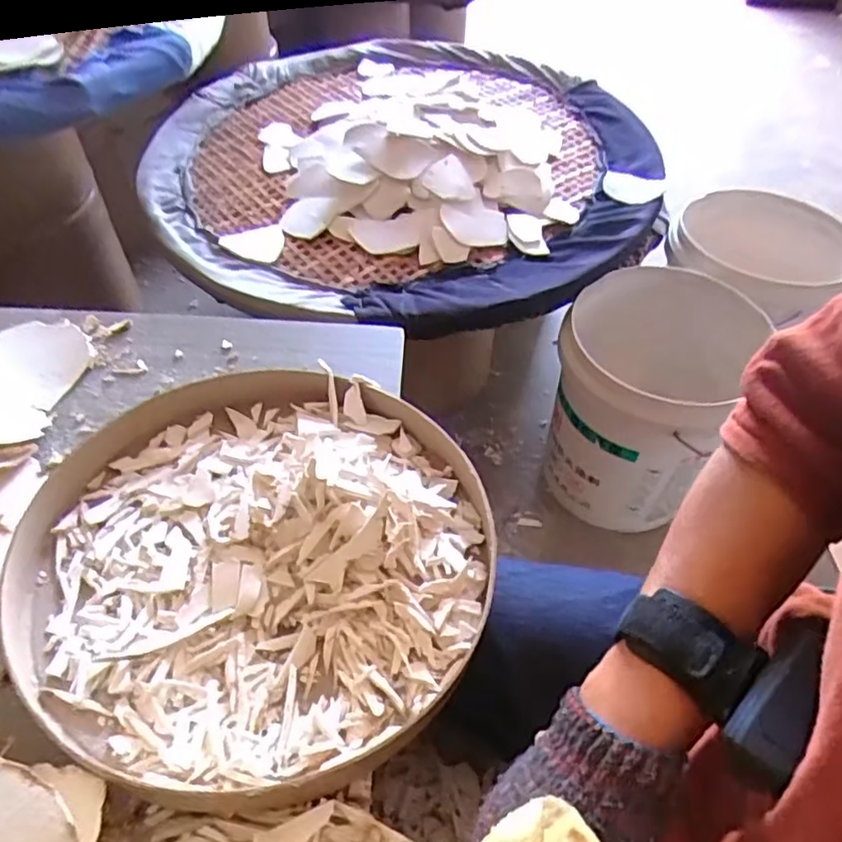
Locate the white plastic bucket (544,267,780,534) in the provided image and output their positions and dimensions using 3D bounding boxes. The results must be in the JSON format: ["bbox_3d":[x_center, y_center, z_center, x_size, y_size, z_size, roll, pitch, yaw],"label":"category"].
[{"bbox_3d":[0.339,-0.027,1.015,0.258,0.333,0.263,25,55,18],"label":"white plastic bucket"}]

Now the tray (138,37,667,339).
[{"bbox_3d":[-0.066,-0.473,1.099,0.776,0.105,0.849,1,51,-1],"label":"tray"}]

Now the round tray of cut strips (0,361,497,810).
[{"bbox_3d":[-0.107,0.080,0.432,0.300,0.044,0.293,1,51,-1],"label":"round tray of cut strips"}]

